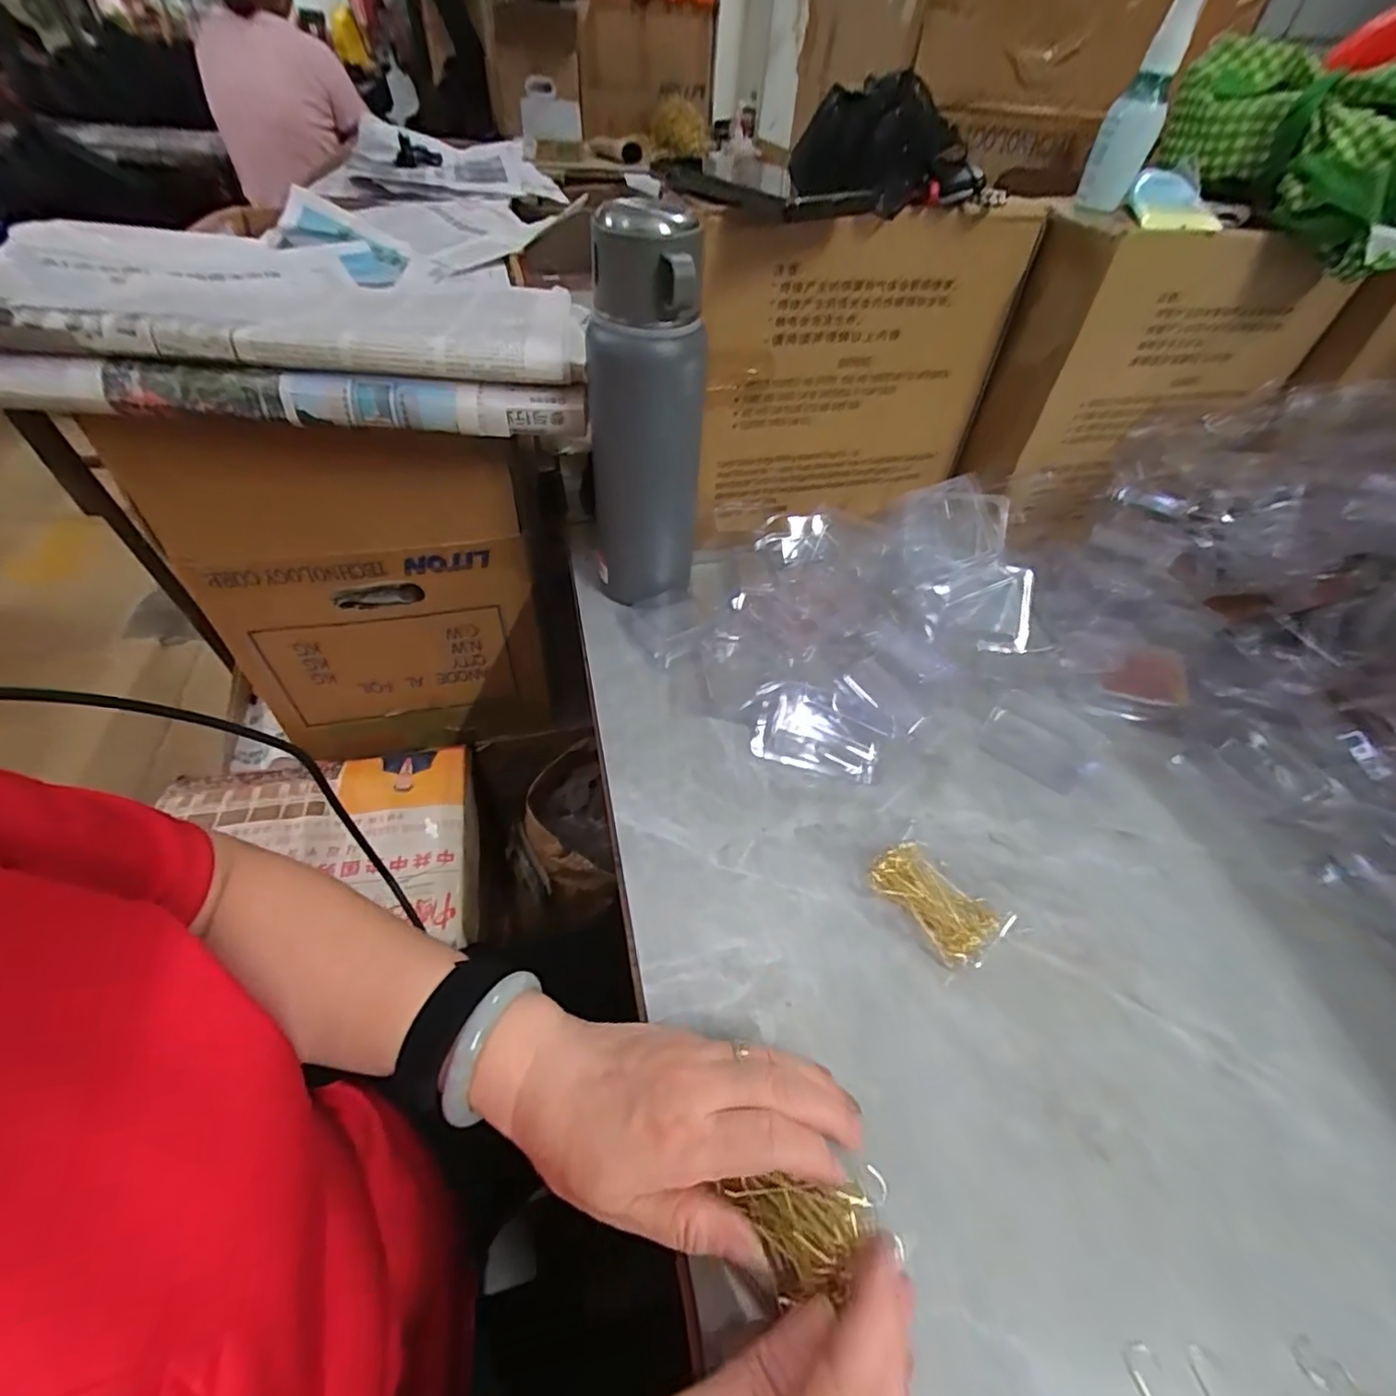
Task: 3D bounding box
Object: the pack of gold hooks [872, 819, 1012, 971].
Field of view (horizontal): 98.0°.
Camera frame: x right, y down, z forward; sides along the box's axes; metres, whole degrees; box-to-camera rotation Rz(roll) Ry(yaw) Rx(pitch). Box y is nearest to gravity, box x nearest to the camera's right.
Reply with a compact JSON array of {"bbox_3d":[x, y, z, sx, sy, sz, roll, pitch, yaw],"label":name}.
[{"bbox_3d":[0.143,0.120,0.364,0.050,0.009,0.076,-30,57,-28],"label":"pack of gold hooks"}]

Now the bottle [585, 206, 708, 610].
[{"bbox_3d":[-0.039,-0.189,0.454,0.083,0.266,0.072,-1,48,-7],"label":"bottle"}]

